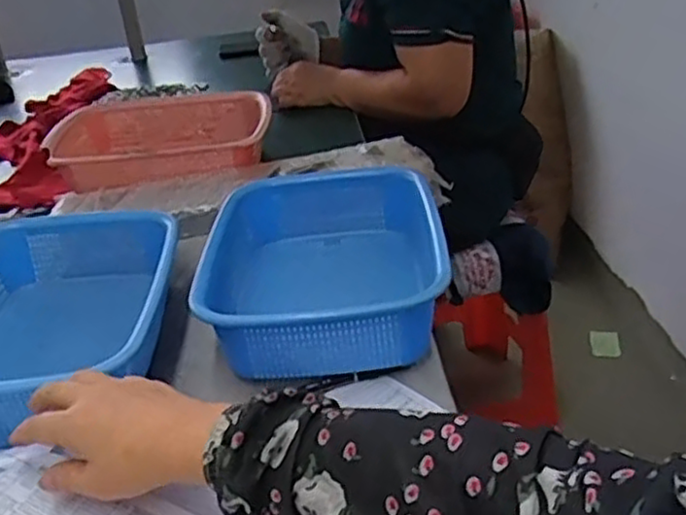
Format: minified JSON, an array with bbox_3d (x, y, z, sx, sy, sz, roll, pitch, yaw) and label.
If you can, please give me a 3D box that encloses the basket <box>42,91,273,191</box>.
[{"bbox_3d":[-0.241,-0.159,0.991,0.283,0.072,0.221,-5,28,5],"label":"basket"}]

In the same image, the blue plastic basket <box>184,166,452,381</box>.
[{"bbox_3d":[-0.015,0.007,0.663,0.206,0.076,0.272,-6,28,4],"label":"blue plastic basket"}]

